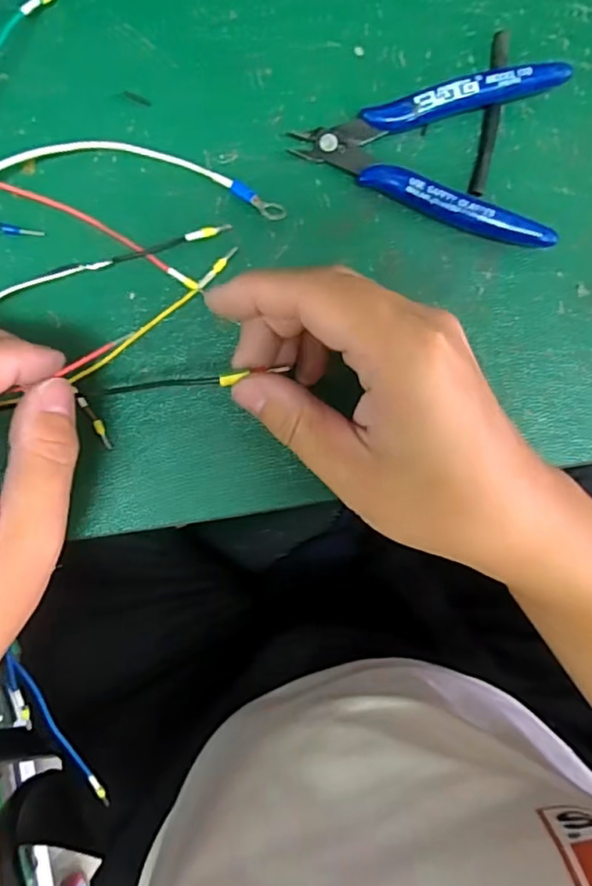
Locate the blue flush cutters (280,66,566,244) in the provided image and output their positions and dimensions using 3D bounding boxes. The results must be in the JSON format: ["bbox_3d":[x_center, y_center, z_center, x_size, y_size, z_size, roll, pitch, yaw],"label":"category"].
[{"bbox_3d":[0.059,-0.132,0.261,0.115,0.018,0.075,6,91,-2],"label":"blue flush cutters"}]

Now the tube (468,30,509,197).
[{"bbox_3d":[0.090,-0.152,0.268,0.008,0.006,0.076,10,90,-2],"label":"tube"}]

